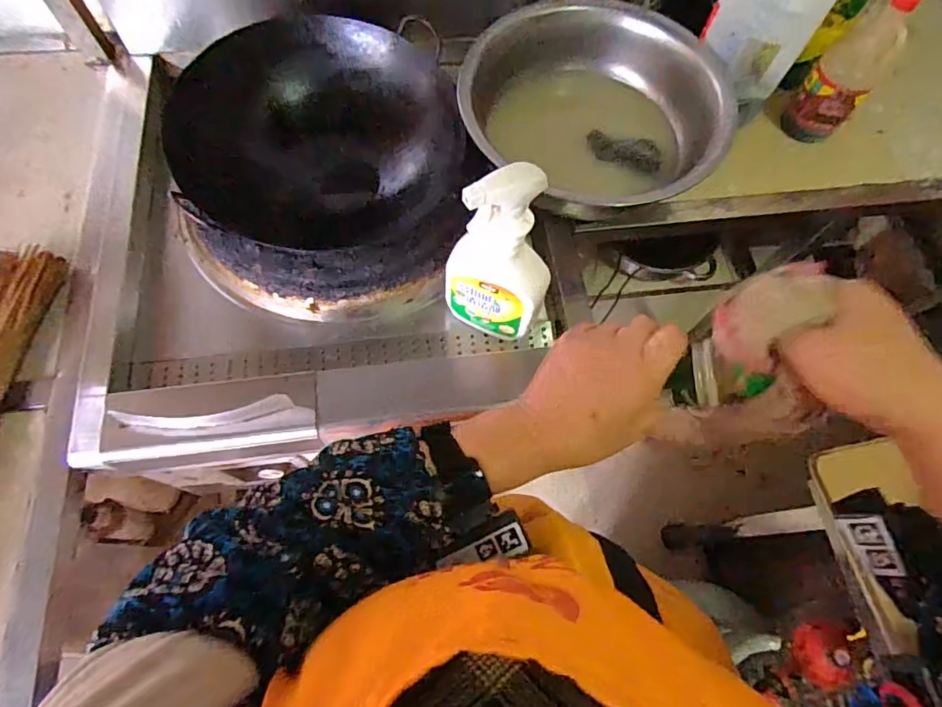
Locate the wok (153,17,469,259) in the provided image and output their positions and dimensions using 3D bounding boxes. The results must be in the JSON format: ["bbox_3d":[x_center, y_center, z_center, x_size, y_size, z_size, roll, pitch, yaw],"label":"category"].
[{"bbox_3d":[-0.184,-0.308,0.718,0.336,0.158,0.310,1,67,-2],"label":"wok"}]

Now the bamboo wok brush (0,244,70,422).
[{"bbox_3d":[-0.560,0.005,0.611,0.051,0.059,0.288,3,67,-1],"label":"bamboo wok brush"}]

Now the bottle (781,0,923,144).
[{"bbox_3d":[0.526,-0.392,0.727,0.079,0.193,0.060,37,71,12],"label":"bottle"}]

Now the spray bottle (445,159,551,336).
[{"bbox_3d":[0.036,-0.111,0.606,0.126,0.256,0.067,20,68,6],"label":"spray bottle"}]

